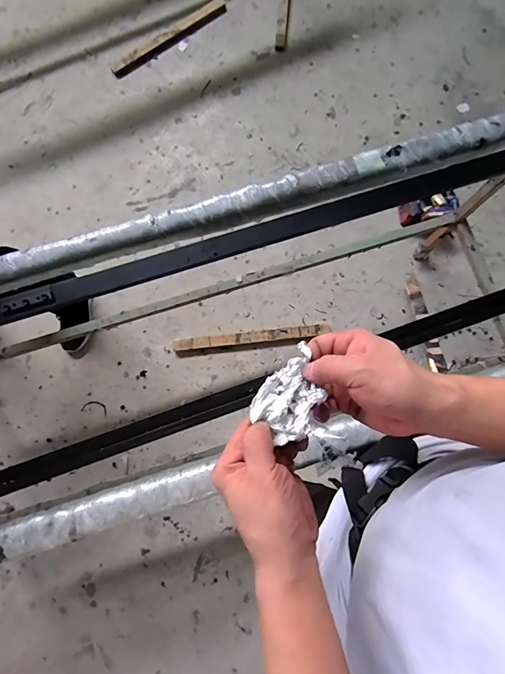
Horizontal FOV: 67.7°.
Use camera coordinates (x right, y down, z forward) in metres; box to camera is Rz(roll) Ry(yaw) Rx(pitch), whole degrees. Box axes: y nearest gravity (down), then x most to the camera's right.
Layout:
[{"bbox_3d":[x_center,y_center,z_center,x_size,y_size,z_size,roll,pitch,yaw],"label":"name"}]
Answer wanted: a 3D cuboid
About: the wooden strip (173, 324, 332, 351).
[{"bbox_3d":[-0.006,0.000,1.413,0.576,0.032,0.044,-5,79,0],"label":"wooden strip"}]

